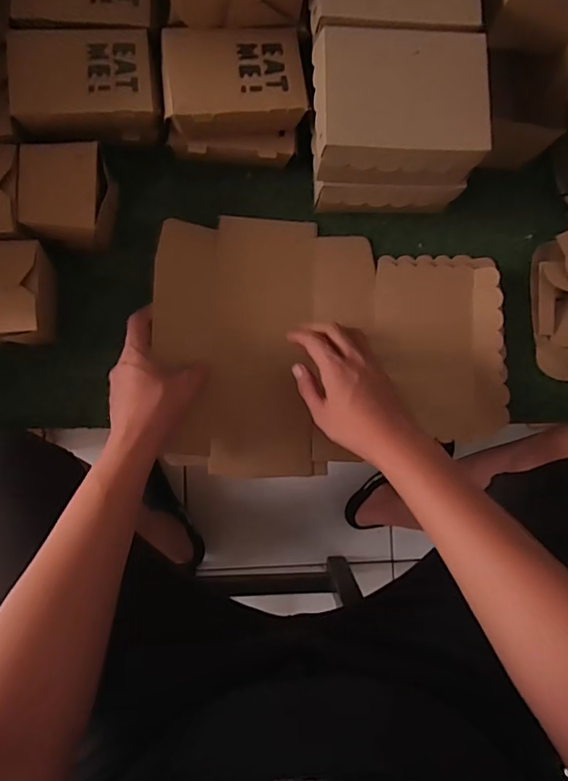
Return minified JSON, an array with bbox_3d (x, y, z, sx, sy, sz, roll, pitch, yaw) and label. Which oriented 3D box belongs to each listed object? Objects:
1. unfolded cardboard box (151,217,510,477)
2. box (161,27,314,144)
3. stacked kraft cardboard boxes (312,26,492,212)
[{"bbox_3d":[0.061,-0.059,0.625,0.411,0.041,0.302,-1,83,-3],"label":"unfolded cardboard box"},{"bbox_3d":[-0.053,-0.333,0.579,0.149,0.062,0.101,-4,83,-4],"label":"box"},{"bbox_3d":[0.114,-0.281,0.579,0.174,0.135,0.140,-3,83,-4],"label":"stacked kraft cardboard boxes"}]

